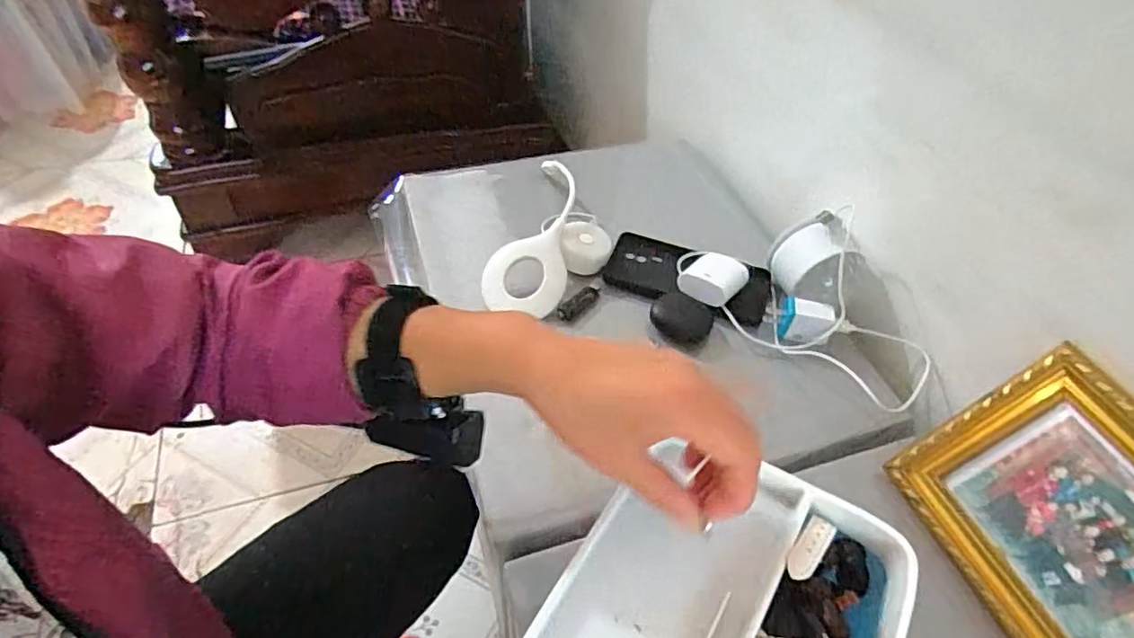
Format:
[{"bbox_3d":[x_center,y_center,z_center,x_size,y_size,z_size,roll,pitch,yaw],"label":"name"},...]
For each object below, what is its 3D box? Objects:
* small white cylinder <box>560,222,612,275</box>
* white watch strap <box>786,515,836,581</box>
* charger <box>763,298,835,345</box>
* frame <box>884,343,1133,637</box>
[{"bbox_3d":[0.022,-0.074,0.641,0.053,0.038,0.055,11,49,6],"label":"small white cylinder"},{"bbox_3d":[0.133,0.123,0.327,0.016,0.006,0.050,37,40,25],"label":"white watch strap"},{"bbox_3d":[0.221,0.002,0.575,0.058,0.036,0.030,14,49,9],"label":"charger"},{"bbox_3d":[0.337,0.142,0.387,0.018,0.151,0.202,12,39,-38],"label":"frame"}]

